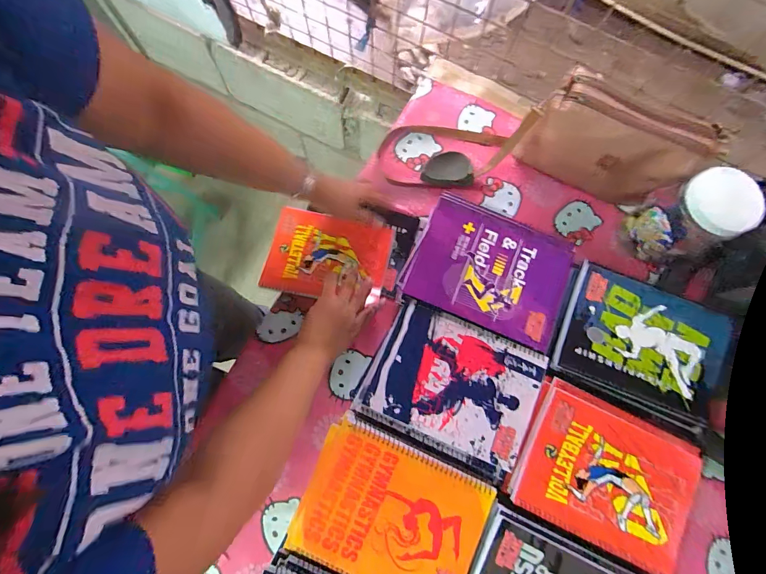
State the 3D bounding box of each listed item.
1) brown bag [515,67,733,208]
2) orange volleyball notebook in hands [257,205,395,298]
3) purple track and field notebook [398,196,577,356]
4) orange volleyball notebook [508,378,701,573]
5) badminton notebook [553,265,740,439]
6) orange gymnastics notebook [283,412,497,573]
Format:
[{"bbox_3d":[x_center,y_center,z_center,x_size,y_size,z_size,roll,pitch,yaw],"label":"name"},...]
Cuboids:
[{"bbox_3d":[0.354,-0.223,0.579,0.248,0.177,0.065,25,77,4],"label":"brown bag"},{"bbox_3d":[-0.094,-0.048,0.605,0.196,0.016,0.141,13,77,2],"label":"orange volleyball notebook in hands"},{"bbox_3d":[0.144,-0.024,0.483,0.203,0.013,0.158,23,77,4],"label":"purple track and field notebook"},{"bbox_3d":[0.277,0.231,0.443,0.210,0.009,0.162,26,77,4],"label":"orange volleyball notebook"},{"bbox_3d":[0.338,0.077,0.471,0.200,0.016,0.159,24,77,4],"label":"badminton notebook"},{"bbox_3d":[0.011,0.270,0.424,0.206,0.011,0.162,22,77,4],"label":"orange gymnastics notebook"}]

